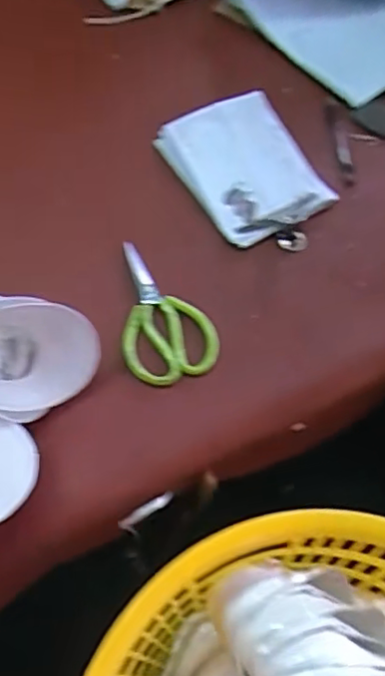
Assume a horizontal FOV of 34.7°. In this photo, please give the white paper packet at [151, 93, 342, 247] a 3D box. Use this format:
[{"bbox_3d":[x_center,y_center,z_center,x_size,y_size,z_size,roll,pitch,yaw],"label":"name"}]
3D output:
[{"bbox_3d":[0.067,-0.225,0.797,0.150,0.023,0.206,-24,68,-12],"label":"white paper packet"}]

